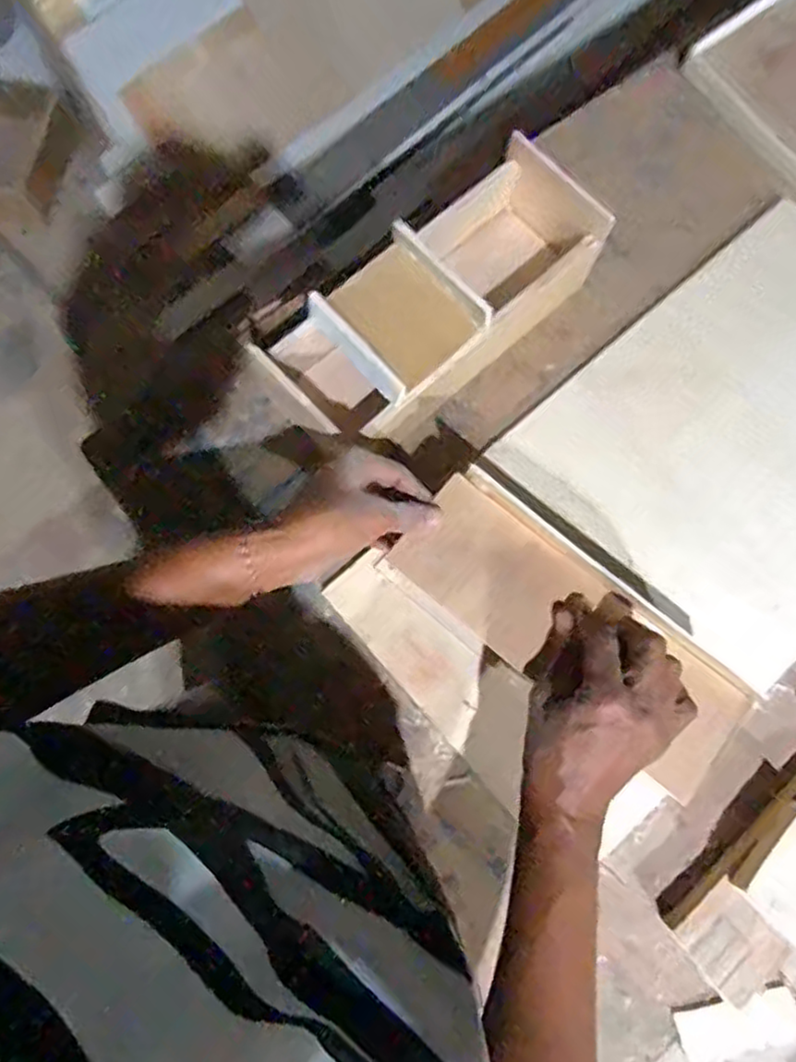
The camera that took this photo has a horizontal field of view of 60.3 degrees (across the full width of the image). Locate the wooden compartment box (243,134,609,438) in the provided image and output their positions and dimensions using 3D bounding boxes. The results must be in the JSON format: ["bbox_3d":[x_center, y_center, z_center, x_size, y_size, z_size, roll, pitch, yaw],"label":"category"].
[{"bbox_3d":[0.032,-0.165,0.502,0.260,0.078,0.098,-42,81,-10],"label":"wooden compartment box"}]

